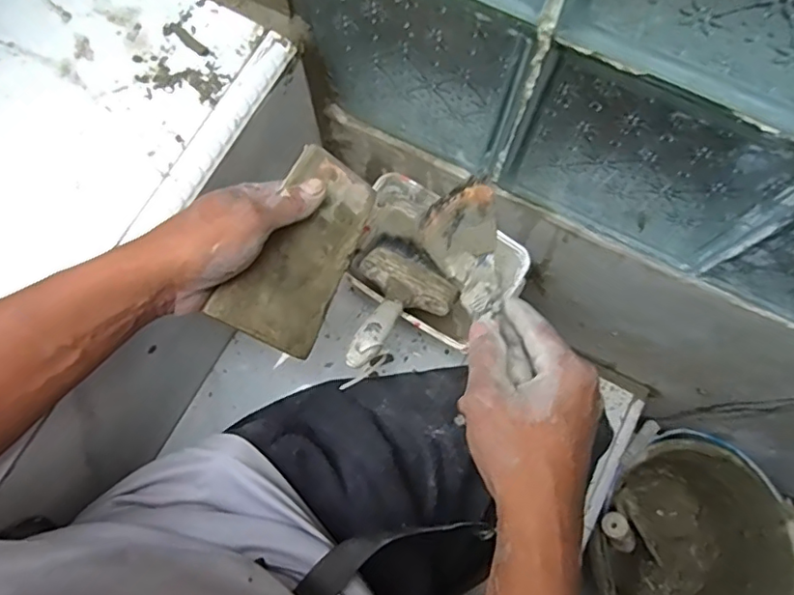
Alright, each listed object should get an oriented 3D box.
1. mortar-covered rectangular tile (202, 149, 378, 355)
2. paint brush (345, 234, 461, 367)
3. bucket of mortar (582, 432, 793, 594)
[{"bbox_3d":[-0.066,-0.032,0.398,0.076,0.006,0.138,33,77,-35],"label":"mortar-covered rectangular tile"},{"bbox_3d":[0.000,0.004,0.520,0.096,0.023,0.200,22,34,6],"label":"paint brush"},{"bbox_3d":[0.425,0.373,0.863,0.270,0.247,0.291,0,75,0],"label":"bucket of mortar"}]

